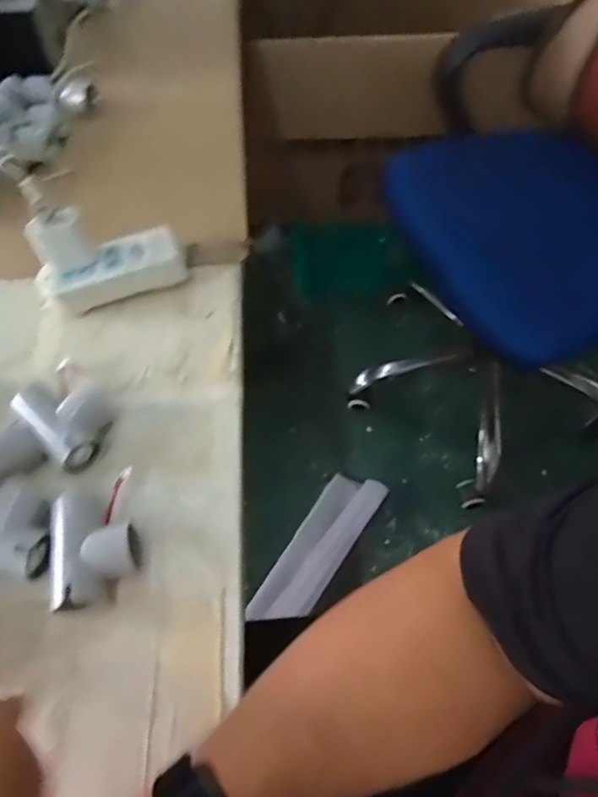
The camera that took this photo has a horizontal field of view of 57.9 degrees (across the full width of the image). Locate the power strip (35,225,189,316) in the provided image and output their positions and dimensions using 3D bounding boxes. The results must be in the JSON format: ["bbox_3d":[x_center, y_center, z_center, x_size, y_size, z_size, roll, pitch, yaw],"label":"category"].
[{"bbox_3d":[-0.169,-0.115,0.495,0.128,0.033,0.053,-17,61,-7],"label":"power strip"}]

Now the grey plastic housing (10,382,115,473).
[{"bbox_3d":[-0.177,0.012,0.422,0.057,0.031,0.082,-41,67,-19],"label":"grey plastic housing"}]

